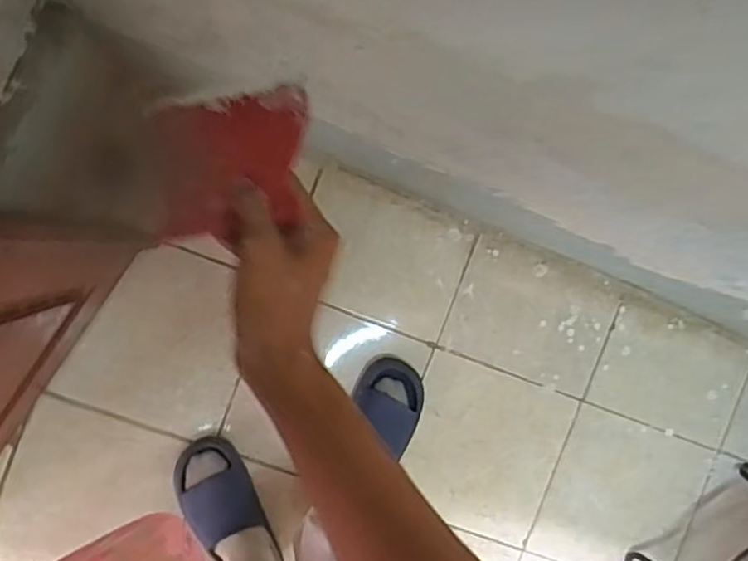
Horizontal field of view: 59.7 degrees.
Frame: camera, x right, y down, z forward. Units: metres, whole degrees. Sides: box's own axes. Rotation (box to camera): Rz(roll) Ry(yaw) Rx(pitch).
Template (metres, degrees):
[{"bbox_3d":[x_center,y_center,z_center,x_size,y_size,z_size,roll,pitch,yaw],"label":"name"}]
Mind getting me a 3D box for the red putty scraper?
[{"bbox_3d":[-0.099,-0.082,0.441,0.108,0.010,0.102,-6,72,10],"label":"red putty scraper"}]

